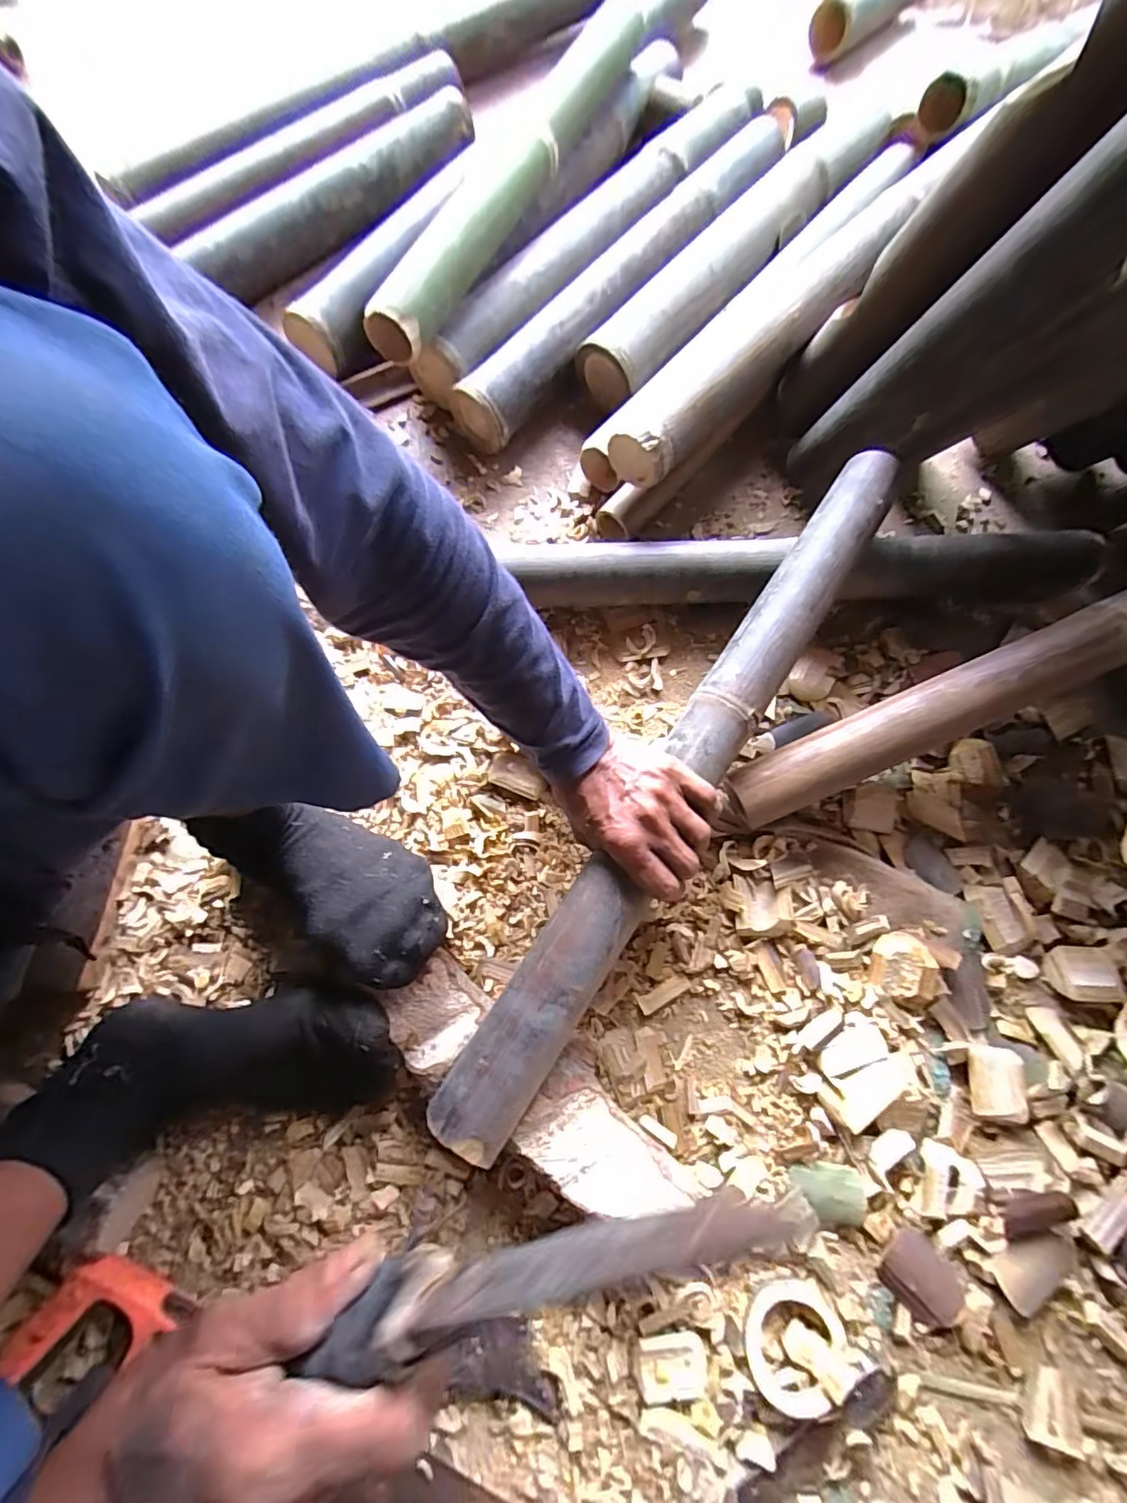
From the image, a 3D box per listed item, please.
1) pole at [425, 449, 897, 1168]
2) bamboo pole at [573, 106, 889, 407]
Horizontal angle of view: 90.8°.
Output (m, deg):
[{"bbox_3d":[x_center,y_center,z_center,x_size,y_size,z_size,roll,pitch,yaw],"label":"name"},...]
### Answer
[{"bbox_3d":[0.109,0.008,0.453,0.064,0.046,0.646,33,79,10],"label":"pole"},{"bbox_3d":[0.232,-0.640,0.703,0.079,0.073,0.581,39,77,11],"label":"bamboo pole"}]

